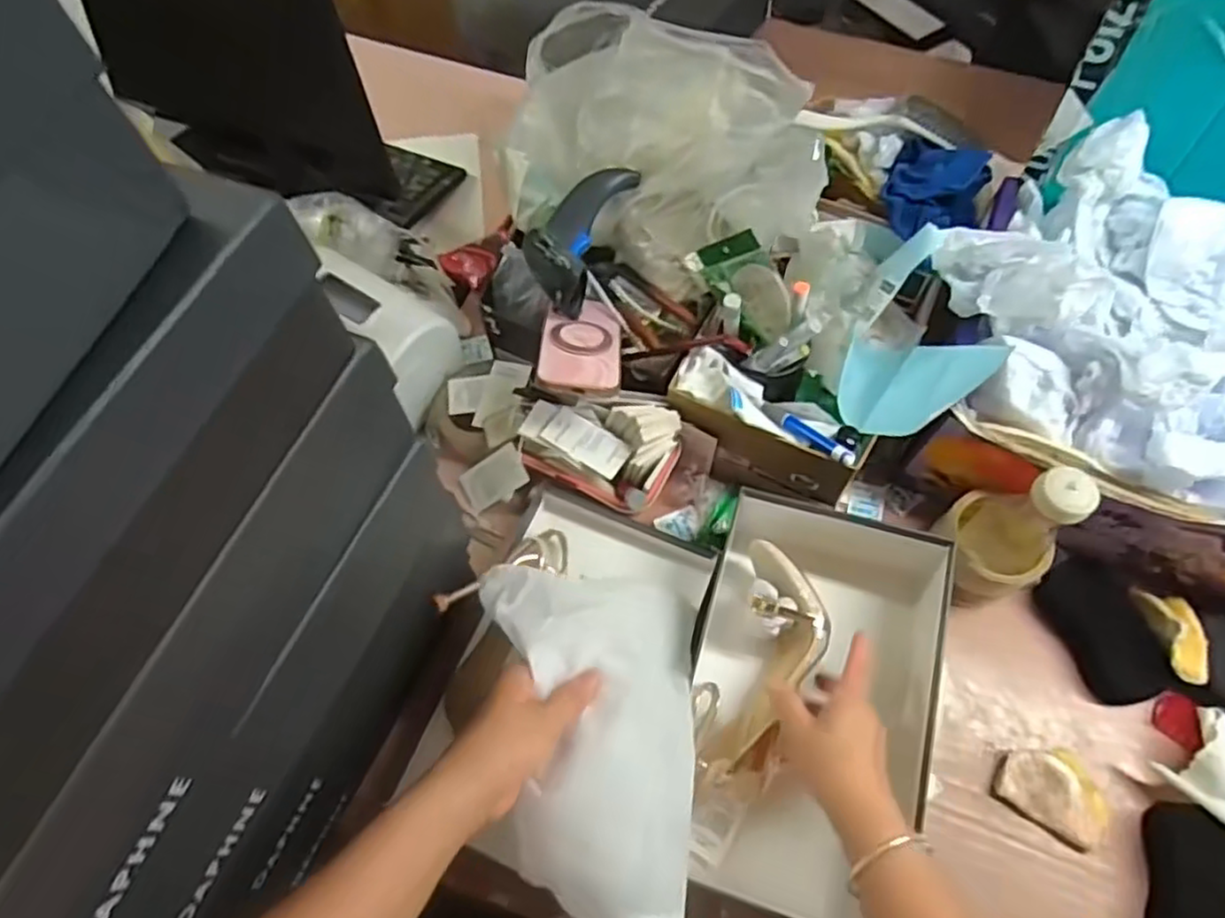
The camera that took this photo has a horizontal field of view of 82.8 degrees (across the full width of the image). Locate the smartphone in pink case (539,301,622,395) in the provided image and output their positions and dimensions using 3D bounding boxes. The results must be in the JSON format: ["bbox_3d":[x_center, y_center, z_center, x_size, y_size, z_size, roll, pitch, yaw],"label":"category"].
[{"bbox_3d":[-0.028,-0.105,0.640,0.071,0.009,0.140,8,43,-5],"label":"smartphone in pink case"}]

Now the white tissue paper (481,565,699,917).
[{"bbox_3d":[-0.021,0.188,0.479,0.155,0.074,0.229,4,64,3],"label":"white tissue paper"}]

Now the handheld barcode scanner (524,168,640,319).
[{"bbox_3d":[-0.035,-0.219,0.673,0.069,0.071,0.160,17,65,9],"label":"handheld barcode scanner"}]

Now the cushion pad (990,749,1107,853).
[{"bbox_3d":[0.368,0.274,0.576,0.083,0.027,0.063,32,68,16],"label":"cushion pad"}]

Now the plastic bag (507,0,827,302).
[{"bbox_3d":[0.040,-0.333,0.705,0.290,0.122,0.311,-4,63,-1],"label":"plastic bag"}]

